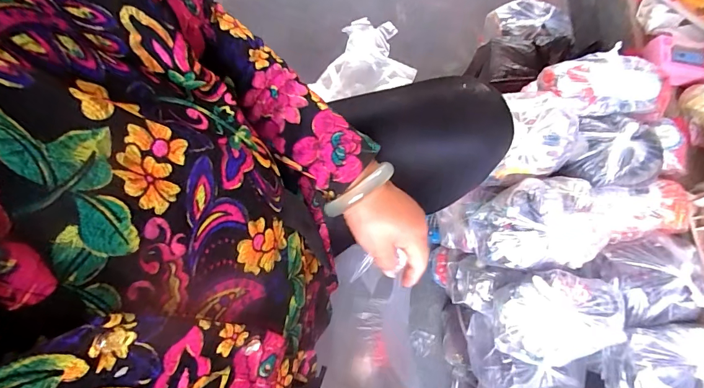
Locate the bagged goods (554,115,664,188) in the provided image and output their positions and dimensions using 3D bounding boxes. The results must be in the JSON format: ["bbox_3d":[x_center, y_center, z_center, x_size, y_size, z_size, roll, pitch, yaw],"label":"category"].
[{"bbox_3d":[0.408,-0.067,0.632,0.135,0.066,0.114,8,74,3],"label":"bagged goods"}]

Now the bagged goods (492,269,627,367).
[{"bbox_3d":[0.300,0.180,0.591,0.177,0.075,0.135,8,74,3],"label":"bagged goods"}]

